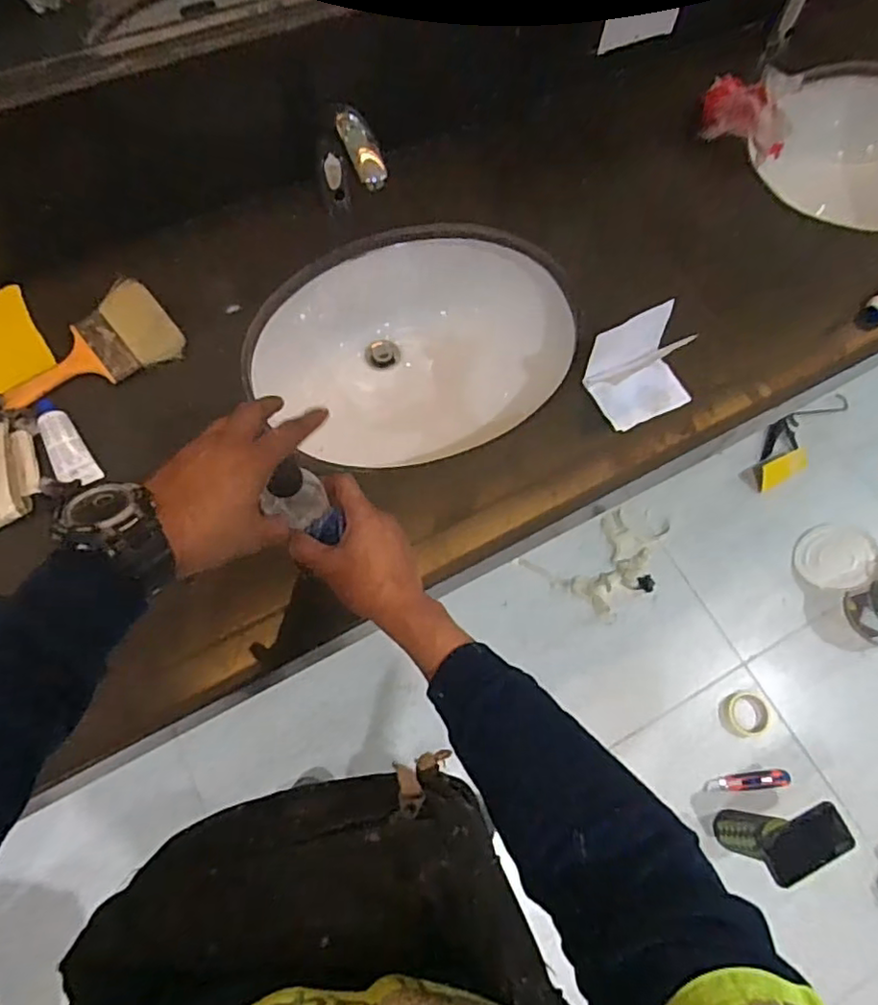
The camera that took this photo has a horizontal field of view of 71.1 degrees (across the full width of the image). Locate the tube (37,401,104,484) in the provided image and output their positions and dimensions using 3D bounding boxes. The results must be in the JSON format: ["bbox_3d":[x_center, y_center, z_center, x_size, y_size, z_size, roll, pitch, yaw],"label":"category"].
[{"bbox_3d":[-0.422,-0.068,0.682,0.040,0.020,0.114,-33,74,-15],"label":"tube"}]

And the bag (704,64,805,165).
[{"bbox_3d":[0.426,-0.542,0.844,0.051,0.093,0.134,-37,75,-16],"label":"bag"}]

